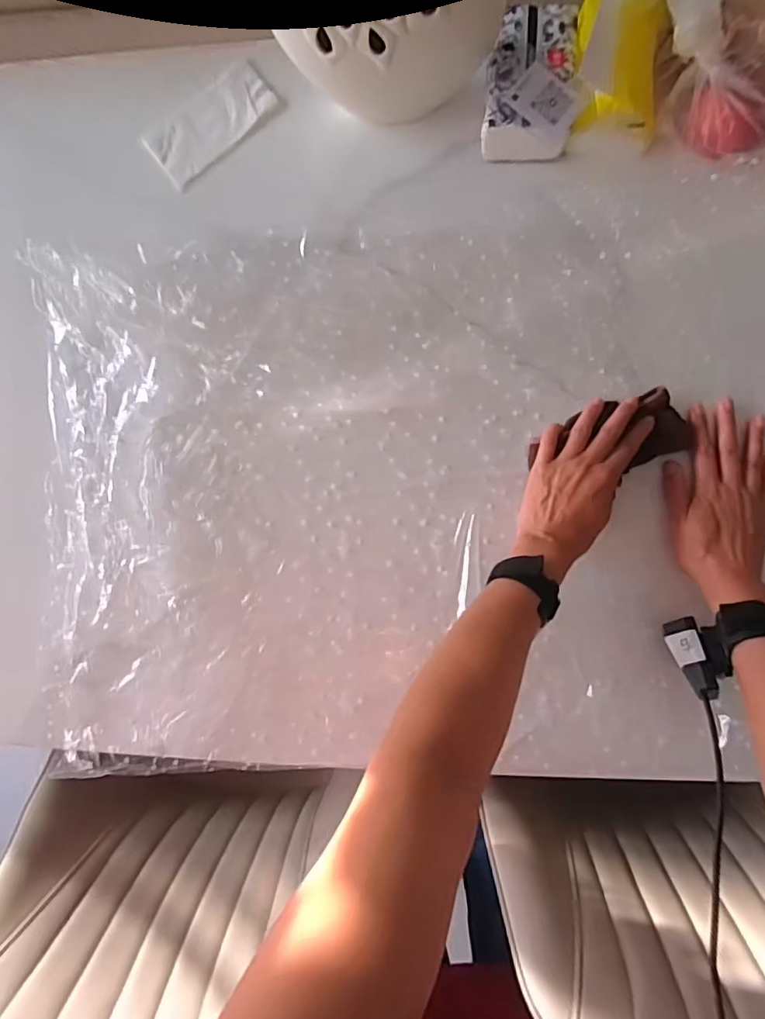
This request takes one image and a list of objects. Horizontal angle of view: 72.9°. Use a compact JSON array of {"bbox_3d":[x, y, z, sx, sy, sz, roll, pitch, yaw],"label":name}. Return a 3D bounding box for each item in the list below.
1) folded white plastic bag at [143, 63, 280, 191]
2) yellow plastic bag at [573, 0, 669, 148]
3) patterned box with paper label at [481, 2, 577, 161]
[{"bbox_3d":[-0.206,-0.466,0.623,0.157,0.009,0.076,-37,84,1],"label":"folded white plastic bag"},{"bbox_3d":[0.243,-0.468,0.512,0.085,0.080,0.142,3,85,5],"label":"yellow plastic bag"},{"bbox_3d":[0.158,-0.451,0.553,0.089,0.036,0.159,6,85,6],"label":"patterned box with paper label"}]

